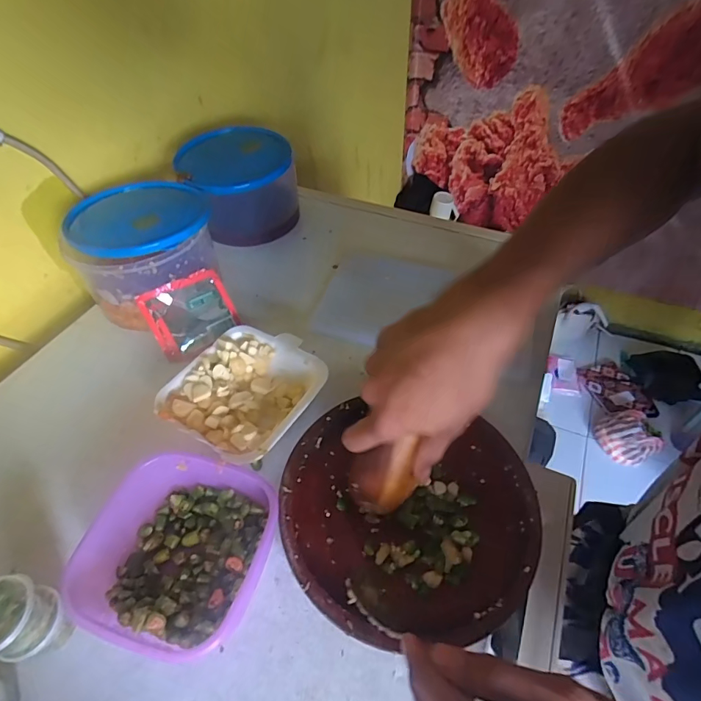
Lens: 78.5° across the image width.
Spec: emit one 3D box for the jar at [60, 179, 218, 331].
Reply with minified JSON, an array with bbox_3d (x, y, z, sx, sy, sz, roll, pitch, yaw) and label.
[{"bbox_3d":[-0.224,-0.113,0.493,0.135,0.114,0.144,-11,51,-5],"label":"jar"}]

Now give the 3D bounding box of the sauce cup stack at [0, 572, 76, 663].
[{"bbox_3d":[-0.211,0.175,0.277,0.040,0.062,0.041,3,50,5],"label":"sauce cup stack"}]

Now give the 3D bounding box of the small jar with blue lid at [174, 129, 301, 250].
[{"bbox_3d":[-0.140,-0.209,0.572,0.137,0.115,0.133,-9,50,-5],"label":"small jar with blue lid"}]

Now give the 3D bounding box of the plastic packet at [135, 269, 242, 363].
[{"bbox_3d":[-0.170,-0.038,0.461,0.084,0.009,0.079,-28,98,-18],"label":"plastic packet"}]

